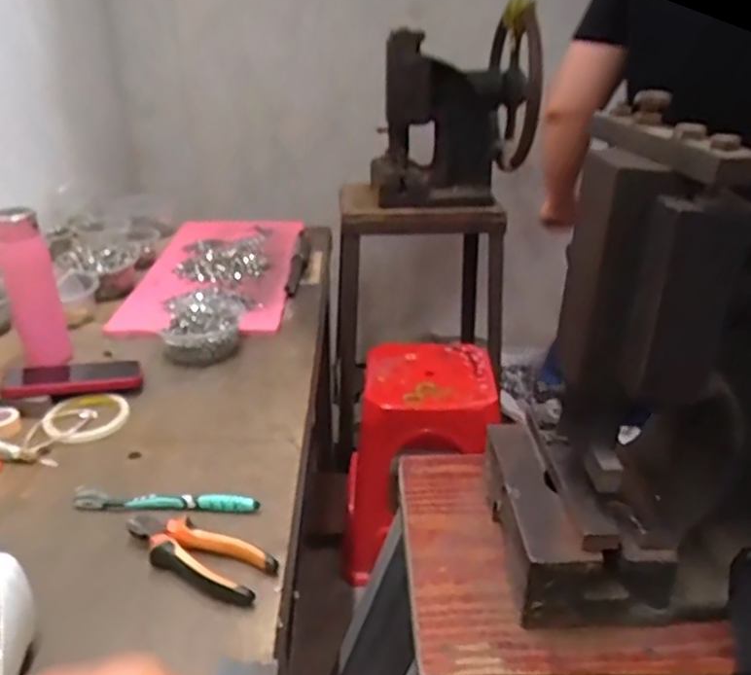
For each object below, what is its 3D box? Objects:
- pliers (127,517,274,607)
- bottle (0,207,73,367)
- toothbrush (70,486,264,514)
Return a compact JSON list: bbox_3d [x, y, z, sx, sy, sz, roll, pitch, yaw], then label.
[{"bbox_3d":[-0.164,0.194,0.595,0.148,0.018,0.056,16,30,24],"label":"pliers"},{"bbox_3d":[-0.473,-0.075,0.893,0.051,0.193,0.066,24,34,35],"label":"bottle"},{"bbox_3d":[-0.215,0.166,0.661,0.192,0.019,0.022,5,27,4],"label":"toothbrush"}]

